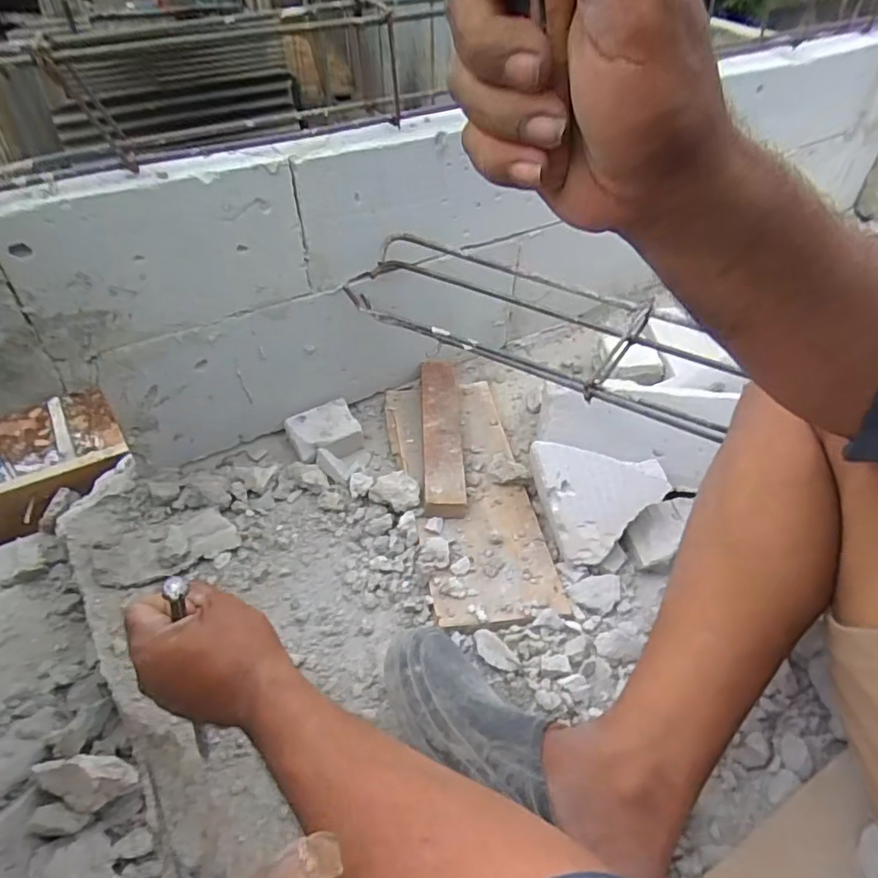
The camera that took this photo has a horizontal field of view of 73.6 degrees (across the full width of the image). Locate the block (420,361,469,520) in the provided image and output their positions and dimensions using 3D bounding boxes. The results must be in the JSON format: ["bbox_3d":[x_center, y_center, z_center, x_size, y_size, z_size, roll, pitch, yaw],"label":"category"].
[{"bbox_3d":[0.003,-0.026,0.823,0.053,0.027,0.301,-1,44,-1],"label":"block"}]

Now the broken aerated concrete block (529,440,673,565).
[{"bbox_3d":[0.193,0.059,0.698,0.134,0.038,0.133,-14,82,0],"label":"broken aerated concrete block"}]

